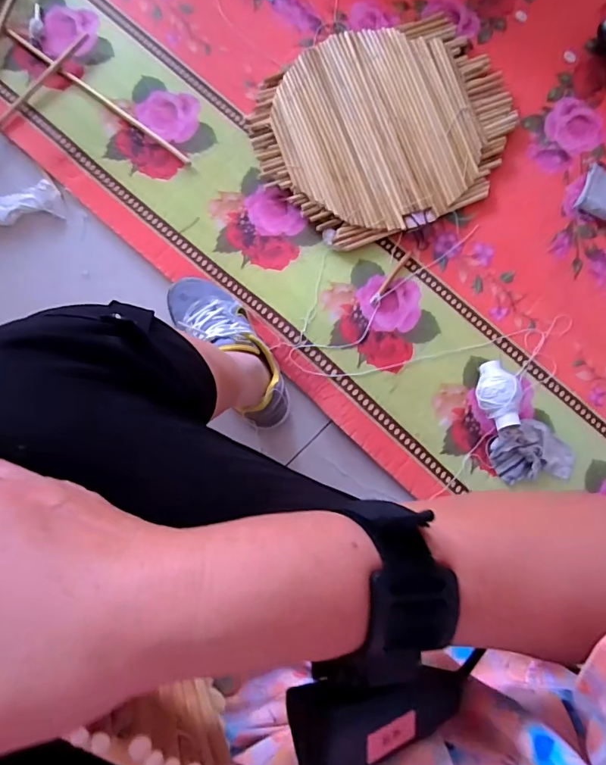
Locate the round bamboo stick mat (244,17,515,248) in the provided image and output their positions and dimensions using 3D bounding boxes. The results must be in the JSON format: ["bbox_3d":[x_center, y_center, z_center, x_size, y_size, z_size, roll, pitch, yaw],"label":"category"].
[{"bbox_3d":[0.137,-0.417,0.778,0.422,0.026,0.340,-19,83,-5],"label":"round bamboo stick mat"}]

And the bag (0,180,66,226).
[{"bbox_3d":[-0.455,-0.278,0.742,0.143,0.021,0.063,-8,82,-4],"label":"bag"}]

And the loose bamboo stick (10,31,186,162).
[{"bbox_3d":[-0.330,-0.463,0.768,0.364,0.011,0.011,36,82,3],"label":"loose bamboo stick"}]

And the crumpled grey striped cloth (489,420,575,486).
[{"bbox_3d":[0.347,0.105,0.721,0.126,0.016,0.089,-6,82,-3],"label":"crumpled grey striped cloth"}]

